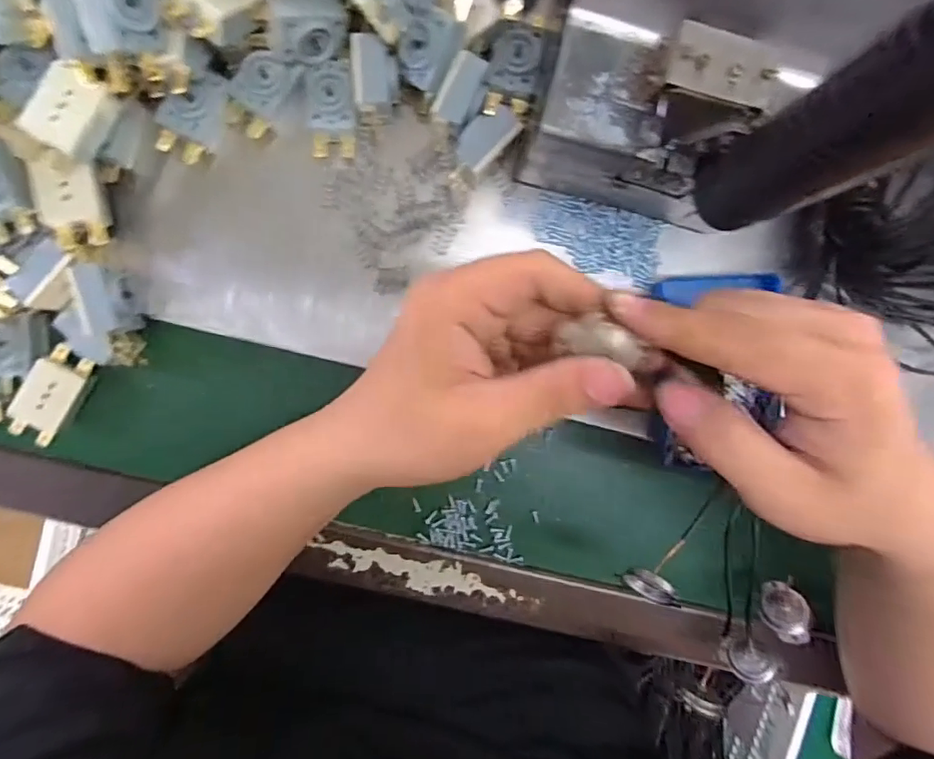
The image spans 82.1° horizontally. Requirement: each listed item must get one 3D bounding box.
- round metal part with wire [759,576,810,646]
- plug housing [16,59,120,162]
[{"bbox_3d":[0.191,0.139,0.321,0.027,0.031,0.012,-55,140,1],"label":"round metal part with wire"},{"bbox_3d":[-0.191,-0.129,0.257,0.025,0.013,0.039,39,92,-5],"label":"plug housing"}]

